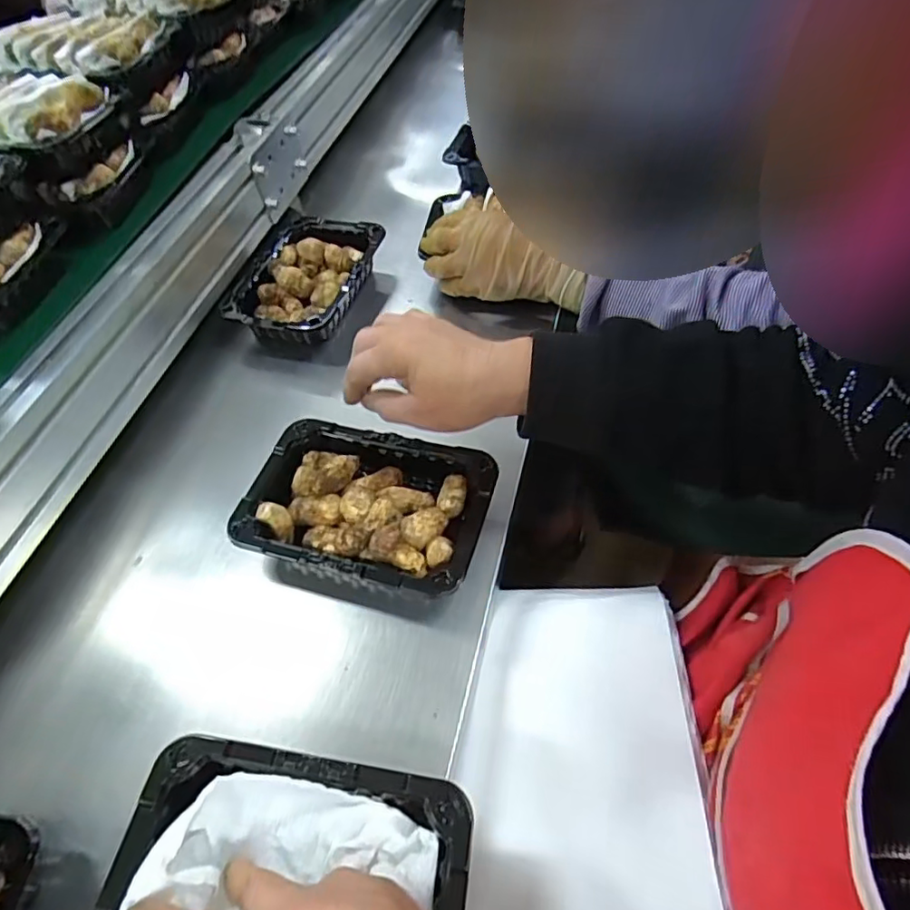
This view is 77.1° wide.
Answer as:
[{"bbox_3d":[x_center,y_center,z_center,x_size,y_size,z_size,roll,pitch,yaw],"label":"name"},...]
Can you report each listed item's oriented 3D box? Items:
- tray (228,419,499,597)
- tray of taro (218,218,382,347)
[{"bbox_3d":[-0.071,0.041,0.456,0.189,0.041,0.129,13,56,15],"label":"tray"},{"bbox_3d":[-0.168,-0.194,0.640,0.129,0.043,0.181,11,55,13],"label":"tray of taro"}]

